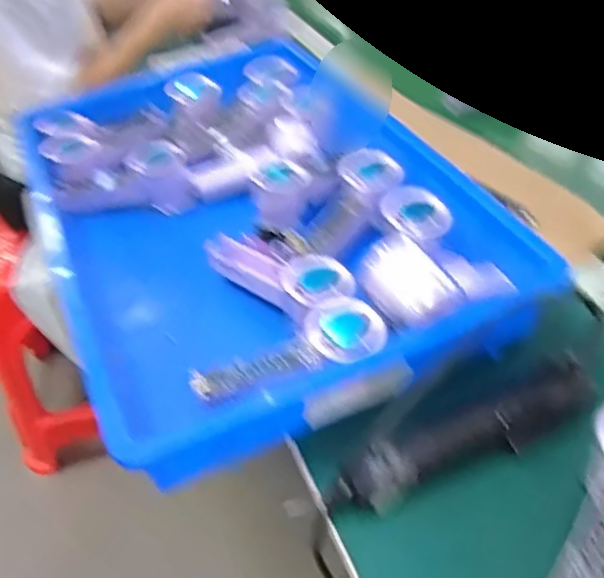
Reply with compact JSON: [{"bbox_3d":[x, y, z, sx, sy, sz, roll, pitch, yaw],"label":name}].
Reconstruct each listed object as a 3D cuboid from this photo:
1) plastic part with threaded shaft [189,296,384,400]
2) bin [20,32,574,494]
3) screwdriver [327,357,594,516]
[{"bbox_3d":[-0.011,0.047,0.460,0.144,0.024,0.047,-24,43,5],"label":"plastic part with threaded shaft"},{"bbox_3d":[-0.064,-0.099,0.632,0.380,0.092,0.589,-19,45,-16],"label":"bin"},{"bbox_3d":[0.117,0.105,0.431,0.204,0.042,0.035,-19,45,-16],"label":"screwdriver"}]

